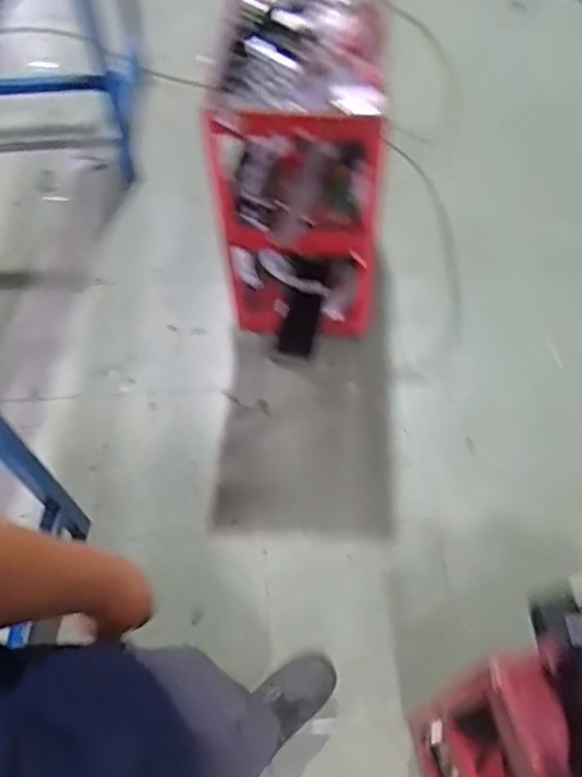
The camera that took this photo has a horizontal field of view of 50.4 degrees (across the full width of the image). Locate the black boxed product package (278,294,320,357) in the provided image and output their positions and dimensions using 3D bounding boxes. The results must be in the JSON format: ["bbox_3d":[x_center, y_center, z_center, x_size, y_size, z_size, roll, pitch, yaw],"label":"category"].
[{"bbox_3d":[0.024,-0.168,1.657,0.098,0.015,0.166,15,88,21],"label":"black boxed product package"}]

